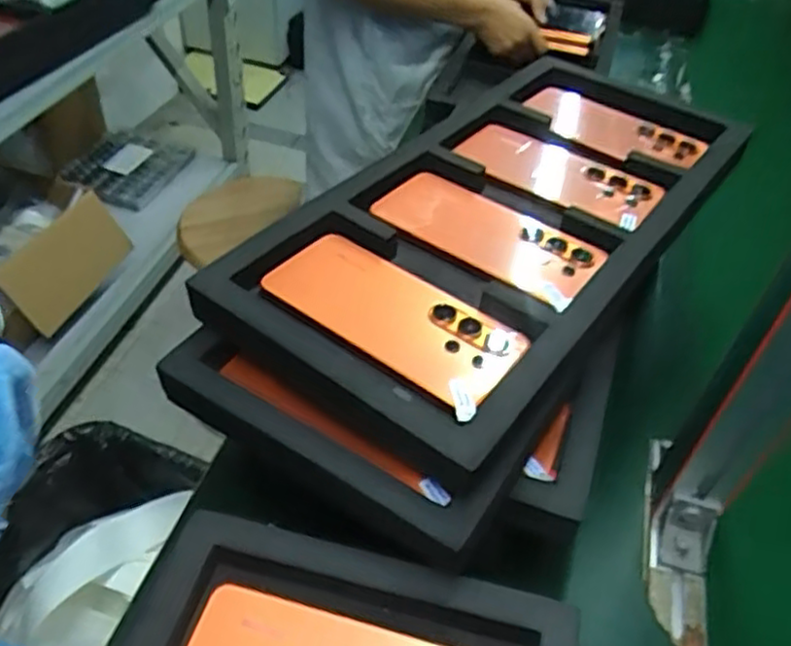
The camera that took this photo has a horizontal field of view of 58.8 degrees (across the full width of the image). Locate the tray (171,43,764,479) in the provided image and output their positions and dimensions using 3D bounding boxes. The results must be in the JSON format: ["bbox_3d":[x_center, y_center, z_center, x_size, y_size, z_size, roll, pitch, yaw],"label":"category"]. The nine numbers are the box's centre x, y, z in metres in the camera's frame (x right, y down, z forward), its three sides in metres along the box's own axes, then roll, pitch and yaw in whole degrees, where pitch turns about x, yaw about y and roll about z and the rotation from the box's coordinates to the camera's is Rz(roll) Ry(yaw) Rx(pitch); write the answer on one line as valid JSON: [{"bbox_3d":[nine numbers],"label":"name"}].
[{"bbox_3d":[0.093,-0.092,0.550,0.223,0.029,0.477,31,50,23],"label":"tray"}]

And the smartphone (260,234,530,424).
[{"bbox_3d":[-0.003,-0.006,0.454,0.167,0.006,0.078,31,50,22],"label":"smartphone"}]

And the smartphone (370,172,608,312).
[{"bbox_3d":[0.069,-0.069,0.525,0.168,0.006,0.082,33,51,24],"label":"smartphone"}]

